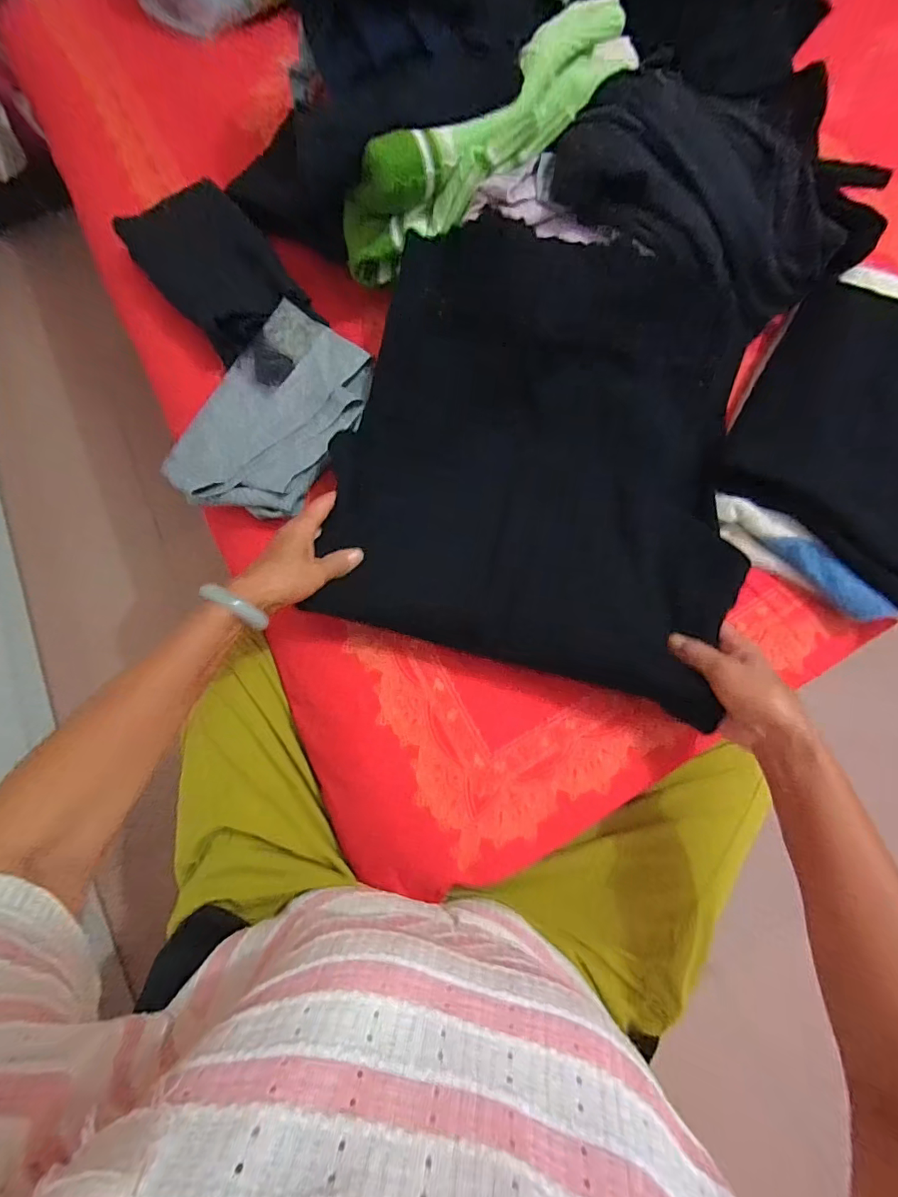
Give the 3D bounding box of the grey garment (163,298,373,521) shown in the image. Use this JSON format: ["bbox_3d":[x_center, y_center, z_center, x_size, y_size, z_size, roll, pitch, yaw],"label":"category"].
[{"bbox_3d":[-0.203,-0.214,0.535,0.168,0.030,0.258,27,75,10],"label":"grey garment"}]

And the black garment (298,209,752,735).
[{"bbox_3d":[0.108,-0.158,0.486,0.426,0.116,0.433,13,73,6],"label":"black garment"}]

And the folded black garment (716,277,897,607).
[{"bbox_3d":[0.482,-0.188,0.517,0.269,0.064,0.342,33,77,11],"label":"folded black garment"}]

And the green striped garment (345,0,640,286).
[{"bbox_3d":[0.069,-0.522,0.547,0.426,0.119,0.145,-38,75,-10],"label":"green striped garment"}]

